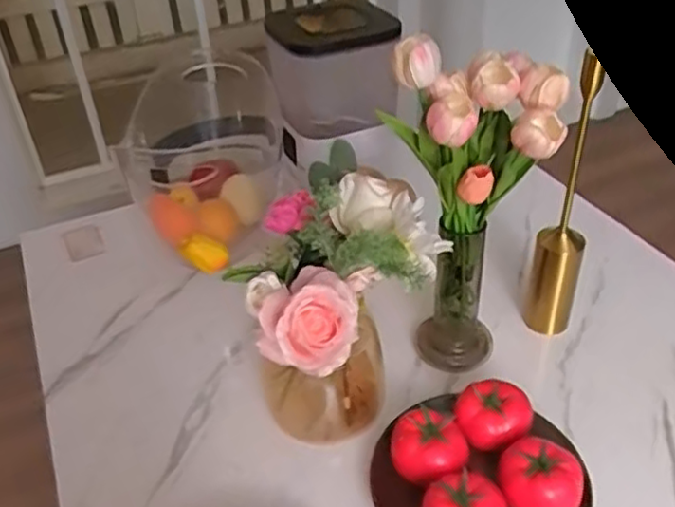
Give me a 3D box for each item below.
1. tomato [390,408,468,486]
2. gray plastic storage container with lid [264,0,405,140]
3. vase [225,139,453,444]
[{"bbox_3d":[0.095,0.207,0.706,0.076,0.059,0.073,4,38,8],"label":"tomato"},{"bbox_3d":[-0.008,-0.274,1.009,0.182,0.165,0.103,-14,39,-15],"label":"gray plastic storage container with lid"},{"bbox_3d":[0.002,0.081,0.723,0.183,0.300,0.155,-21,41,-23],"label":"vase"}]

